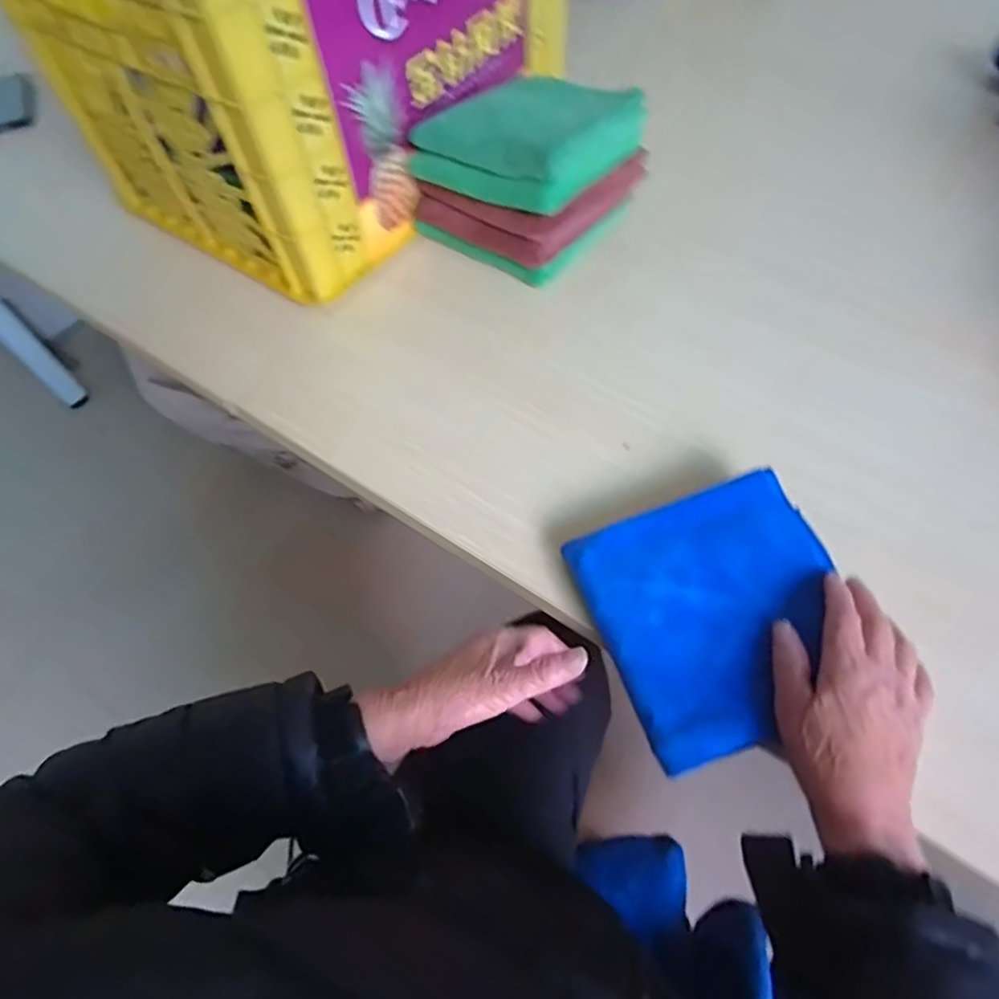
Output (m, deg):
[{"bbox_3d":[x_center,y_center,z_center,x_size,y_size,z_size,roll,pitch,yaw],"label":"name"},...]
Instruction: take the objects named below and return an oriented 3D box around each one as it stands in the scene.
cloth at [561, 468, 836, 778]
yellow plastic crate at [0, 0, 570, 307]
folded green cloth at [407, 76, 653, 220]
[{"bbox_3d":[0.150,0.071,0.415,0.166,0.012,0.165,-18,58,-6],"label":"cloth"},{"bbox_3d":[-0.216,-0.534,0.691,0.444,0.274,0.490,32,66,22],"label":"yellow plastic crate"},{"bbox_3d":[0.023,-0.353,0.586,0.168,0.059,0.156,32,66,22],"label":"folded green cloth"}]

